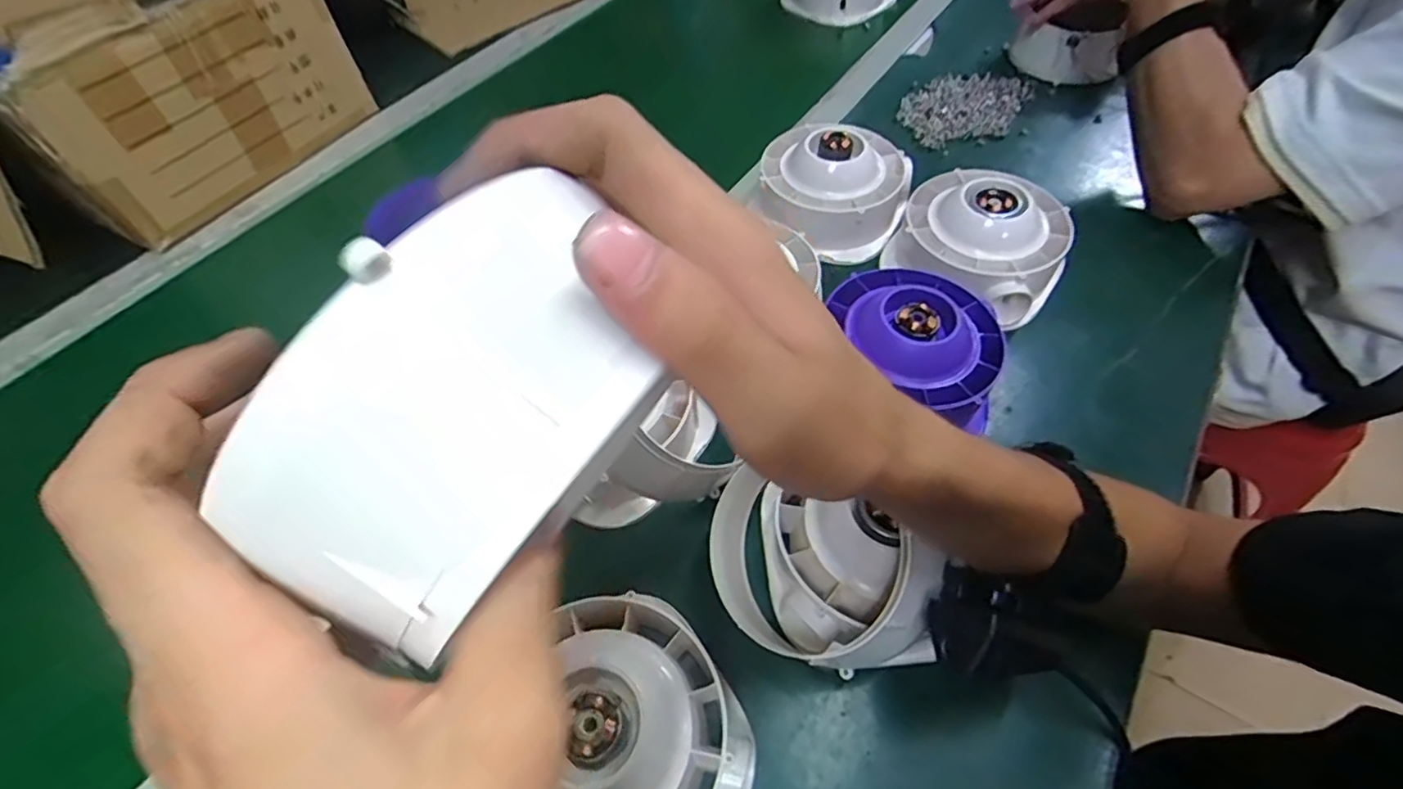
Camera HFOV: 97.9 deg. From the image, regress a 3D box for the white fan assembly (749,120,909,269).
[{"bbox_3d":[0.122,-0.200,0.568,0.132,0.072,0.121,30,62,21],"label":"white fan assembly"}]

